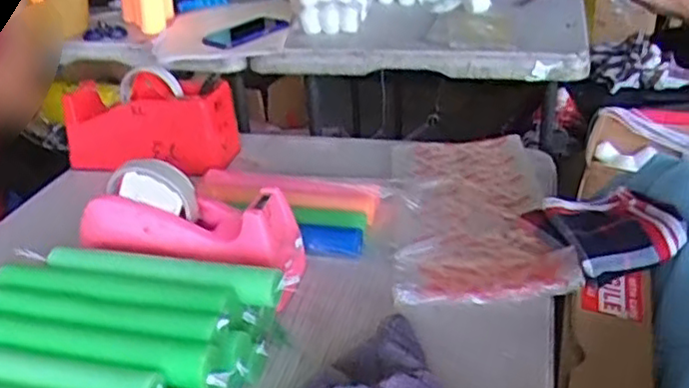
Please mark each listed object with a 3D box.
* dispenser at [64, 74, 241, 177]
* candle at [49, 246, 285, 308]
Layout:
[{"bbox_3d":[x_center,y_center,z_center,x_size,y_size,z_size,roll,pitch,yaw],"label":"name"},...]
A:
[{"bbox_3d":[-0.243,-0.081,0.834,0.206,0.102,0.068,7,31,18],"label":"dispenser"},{"bbox_3d":[-0.141,0.060,0.524,0.192,0.023,0.021,6,31,16],"label":"candle"}]

